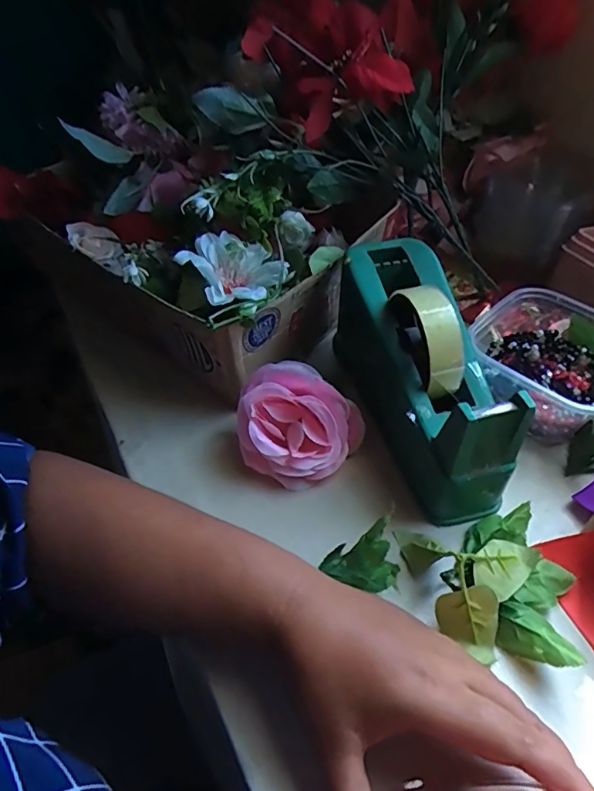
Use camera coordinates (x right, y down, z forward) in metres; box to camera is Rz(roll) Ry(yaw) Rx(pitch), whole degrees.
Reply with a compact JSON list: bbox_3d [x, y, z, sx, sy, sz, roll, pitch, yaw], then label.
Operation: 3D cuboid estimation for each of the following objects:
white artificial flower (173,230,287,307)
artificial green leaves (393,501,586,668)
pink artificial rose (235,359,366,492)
[{"bbox_3d":[-0.052,-0.106,0.413,0.080,0.032,0.078,-1,47,1],"label":"white artificial flower"},{"bbox_3d":[0.121,0.111,0.297,0.090,0.040,0.094,-9,47,-6],"label":"artificial green leaves"},{"bbox_3d":[-0.004,0.022,0.371,0.092,0.057,0.067,21,51,21],"label":"pink artificial rose"}]

